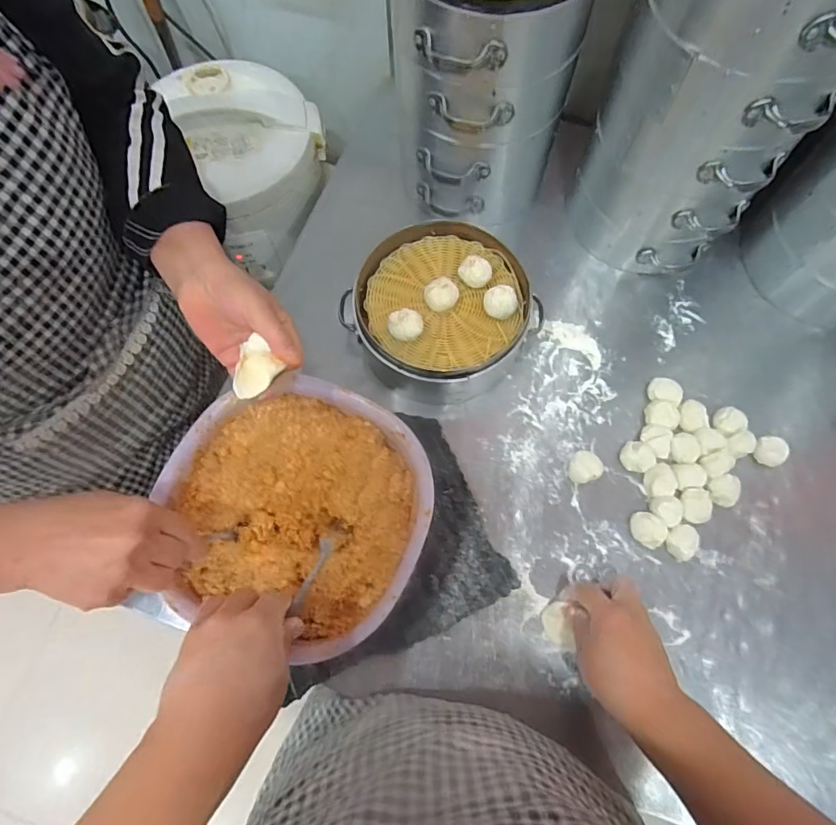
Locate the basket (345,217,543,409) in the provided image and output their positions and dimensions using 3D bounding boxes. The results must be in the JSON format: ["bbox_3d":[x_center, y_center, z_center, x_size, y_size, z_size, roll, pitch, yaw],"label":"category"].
[{"bbox_3d":[0.026,-0.117,0.572,0.200,0.080,0.195,0,67,0],"label":"basket"}]

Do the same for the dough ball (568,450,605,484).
[{"bbox_3d":[0.180,0.059,0.548,0.035,0.018,0.033,0,67,0],"label":"dough ball"}]

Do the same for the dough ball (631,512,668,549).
[{"bbox_3d":[0.241,0.121,0.528,0.030,0.020,0.038,-40,73,-15],"label":"dough ball"}]

